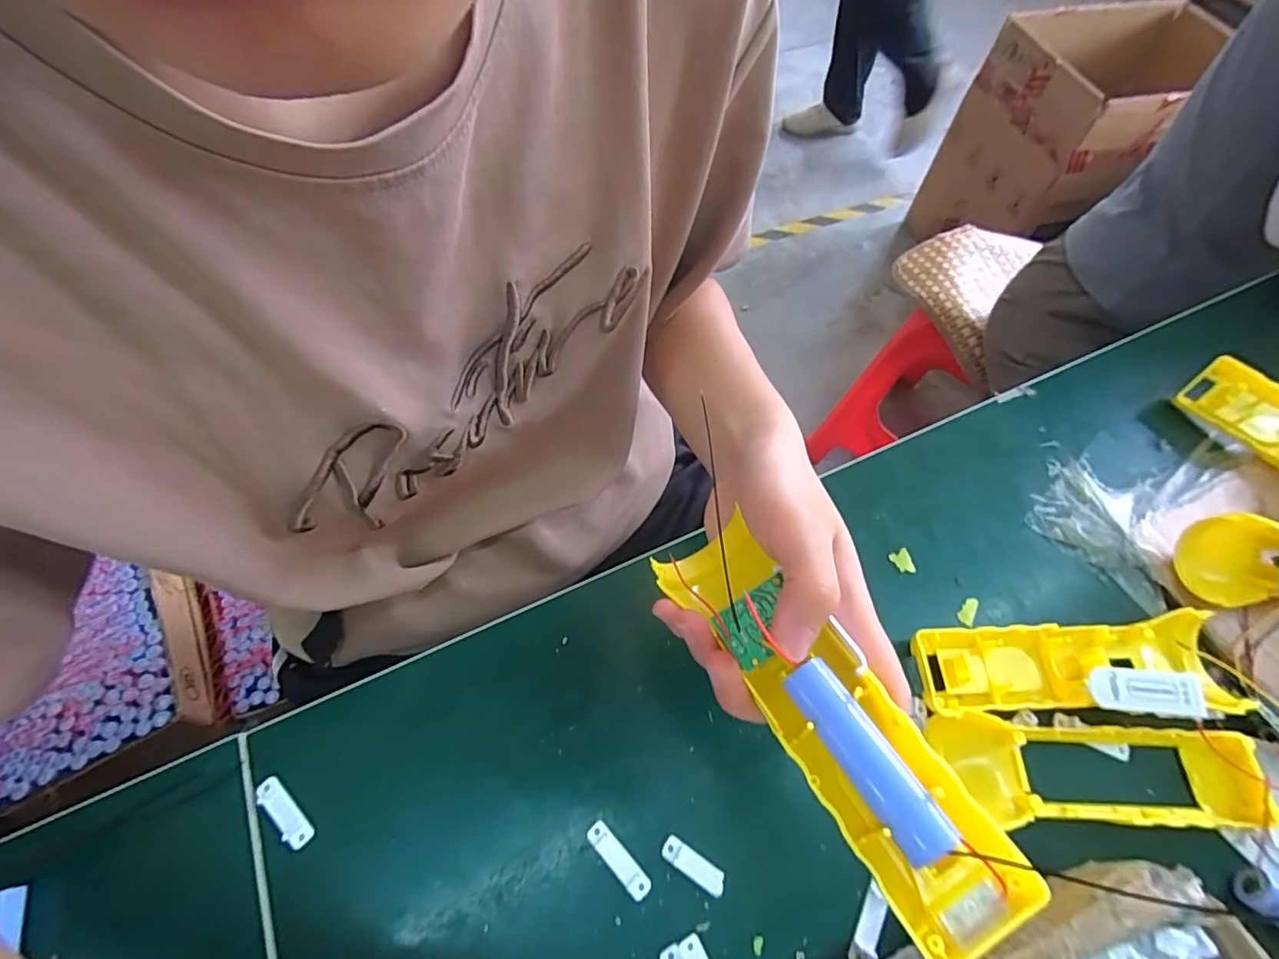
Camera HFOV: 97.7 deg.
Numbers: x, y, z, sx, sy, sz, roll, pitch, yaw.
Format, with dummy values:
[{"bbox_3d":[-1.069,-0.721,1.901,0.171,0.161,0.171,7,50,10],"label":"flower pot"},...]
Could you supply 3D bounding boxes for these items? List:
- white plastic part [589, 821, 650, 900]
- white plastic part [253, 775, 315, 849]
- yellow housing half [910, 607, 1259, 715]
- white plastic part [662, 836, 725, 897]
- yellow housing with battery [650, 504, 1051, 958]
[{"bbox_3d":[-0.010,0.182,0.267,0.011,0.004,0.037,-40,69,-21],"label":"white plastic part"},{"bbox_3d":[-0.173,0.162,0.272,0.038,0.005,0.012,40,67,18],"label":"white plastic part"},{"bbox_3d":[0.234,0.101,0.305,0.164,0.023,0.049,-1,61,-2],"label":"yellow housing half"},{"bbox_3d":[0.026,0.184,0.267,0.032,0.004,0.011,30,64,14],"label":"white plastic part"},{"bbox_3d":[0.065,0.082,0.210,0.042,0.031,0.163,-27,54,-15],"label":"yellow housing with battery"}]

